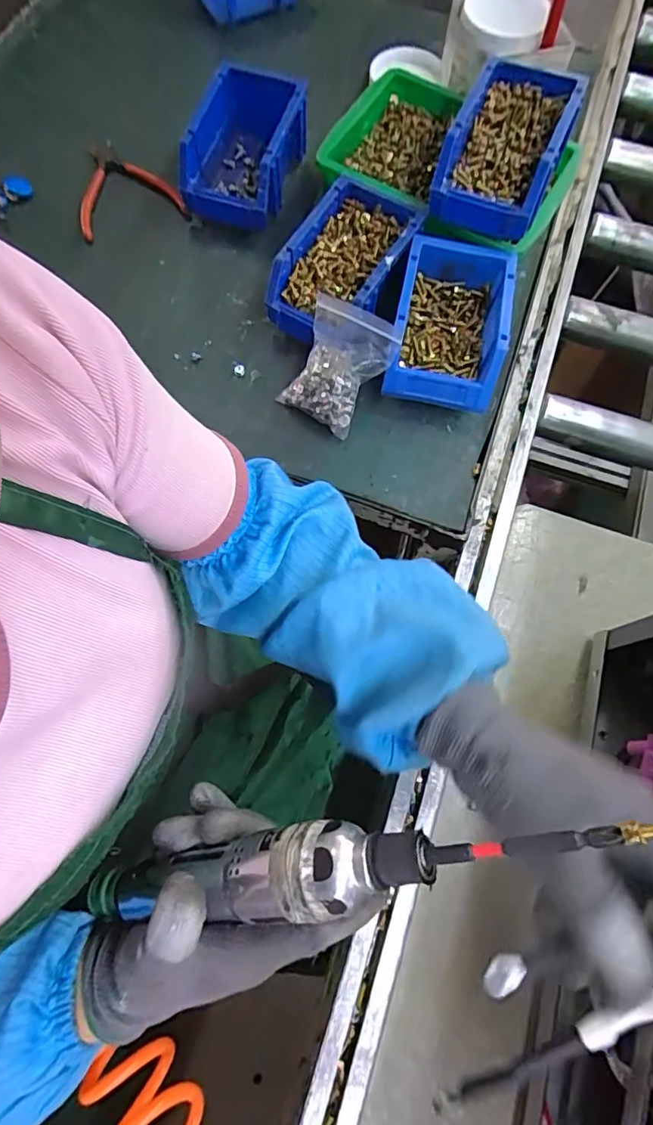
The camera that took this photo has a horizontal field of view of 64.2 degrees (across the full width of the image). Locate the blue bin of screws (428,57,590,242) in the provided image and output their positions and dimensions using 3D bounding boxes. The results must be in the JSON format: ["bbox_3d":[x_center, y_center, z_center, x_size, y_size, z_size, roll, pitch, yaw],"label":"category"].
[{"bbox_3d":[0.182,-0.422,0.527,0.109,0.064,0.174,23,73,5],"label":"blue bin of screws"}]

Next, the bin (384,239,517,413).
[{"bbox_3d":[0.124,-0.241,0.539,0.111,0.079,0.158,12,72,2],"label":"bin"}]

